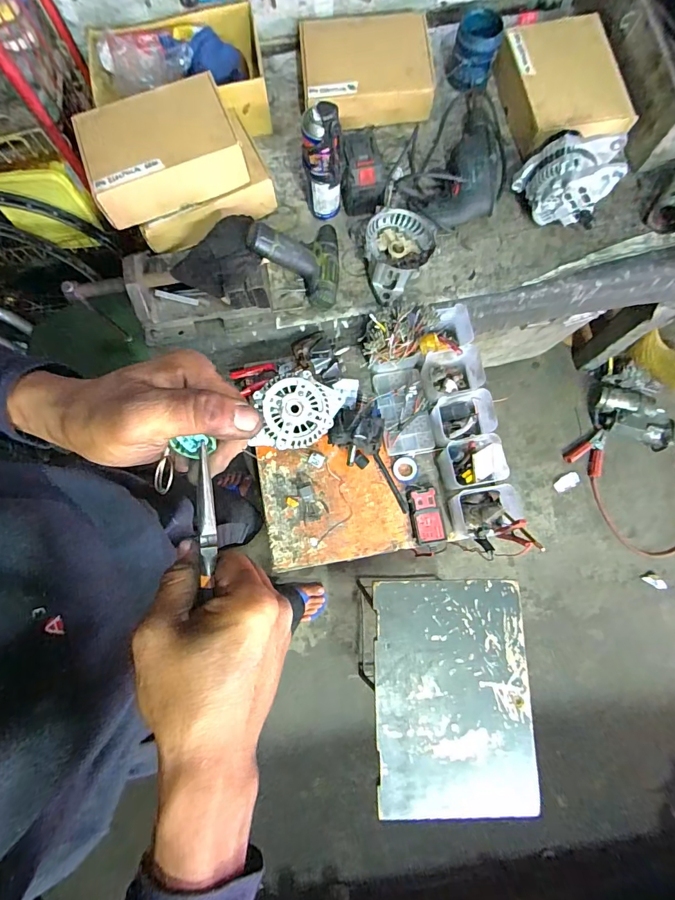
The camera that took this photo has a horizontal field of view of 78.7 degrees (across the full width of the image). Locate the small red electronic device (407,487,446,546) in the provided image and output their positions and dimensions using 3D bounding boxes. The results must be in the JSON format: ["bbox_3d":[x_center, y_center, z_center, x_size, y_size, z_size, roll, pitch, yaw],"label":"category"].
[{"bbox_3d":[0.176,0.130,0.810,0.058,0.028,0.106,-11,79,-1],"label":"small red electronic device"}]

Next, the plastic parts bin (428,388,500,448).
[{"bbox_3d":[0.246,-0.062,0.807,0.109,0.071,0.087,-14,80,-2],"label":"plastic parts bin"}]

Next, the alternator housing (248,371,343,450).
[{"bbox_3d":[-0.077,-0.071,0.758,0.170,0.052,0.142,5,90,-11],"label":"alternator housing"}]

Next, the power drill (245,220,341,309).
[{"bbox_3d":[-0.076,-0.371,0.768,0.185,0.068,0.173,5,89,-36],"label":"power drill"}]

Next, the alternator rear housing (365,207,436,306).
[{"bbox_3d":[0.112,-0.387,0.817,0.133,0.065,0.181,29,81,6],"label":"alternator rear housing"}]

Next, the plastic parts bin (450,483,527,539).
[{"bbox_3d":[0.279,0.116,0.782,0.121,0.067,0.090,-14,80,-2],"label":"plastic parts bin"}]

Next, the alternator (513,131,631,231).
[{"bbox_3d":[0.446,-0.539,0.805,0.167,0.110,0.133,15,80,3],"label":"alternator"}]

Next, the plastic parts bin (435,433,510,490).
[{"bbox_3d":[0.259,0.026,0.798,0.111,0.070,0.090,-12,79,-2],"label":"plastic parts bin"}]

